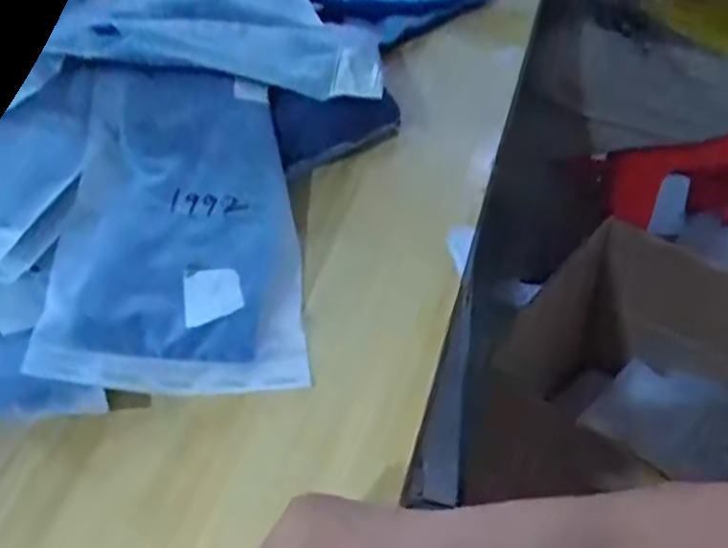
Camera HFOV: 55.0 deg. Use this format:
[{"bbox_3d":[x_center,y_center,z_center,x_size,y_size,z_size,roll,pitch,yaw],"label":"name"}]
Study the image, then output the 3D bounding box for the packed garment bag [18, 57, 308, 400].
[{"bbox_3d":[-0.127,-0.048,0.521,0.166,0.015,0.293,8,53,-15],"label":"packed garment bag"}]

